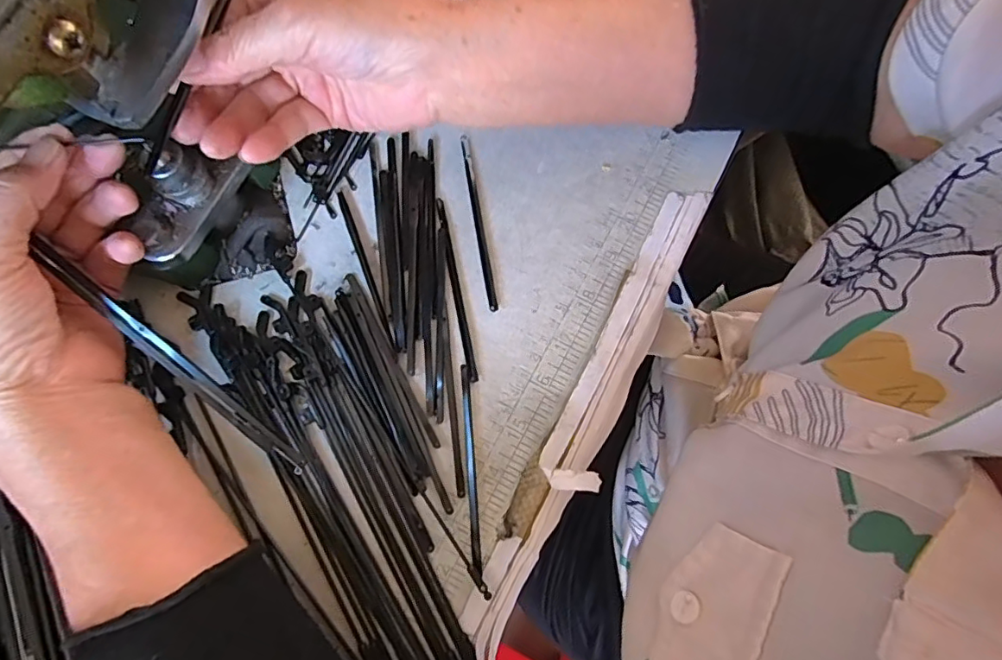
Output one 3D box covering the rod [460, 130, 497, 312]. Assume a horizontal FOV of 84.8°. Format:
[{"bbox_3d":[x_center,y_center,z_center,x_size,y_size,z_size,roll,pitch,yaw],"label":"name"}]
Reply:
[{"bbox_3d":[-0.013,-0.057,0.292,0.006,0.005,0.096,-10,79,-2],"label":"rod"}]

